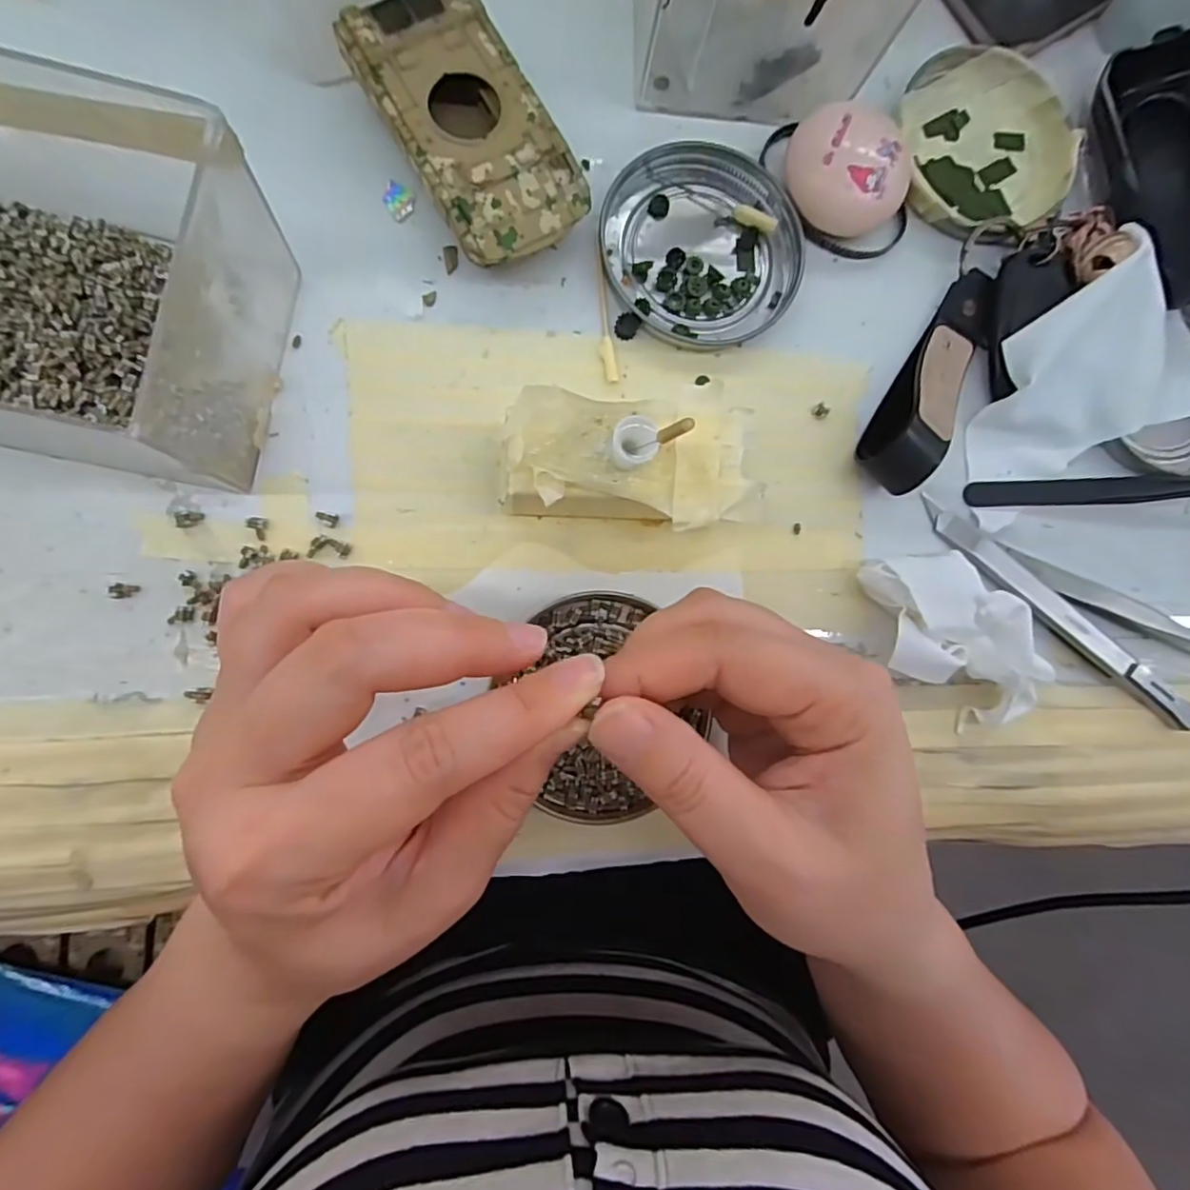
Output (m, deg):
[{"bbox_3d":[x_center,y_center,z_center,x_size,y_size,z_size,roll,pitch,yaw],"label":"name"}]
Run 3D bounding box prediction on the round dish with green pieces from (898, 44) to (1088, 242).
[{"bbox_3d":[0.166,-0.189,0.264,0.072,0.014,0.080,-4,87,-8],"label":"round dish with green pieces"}]

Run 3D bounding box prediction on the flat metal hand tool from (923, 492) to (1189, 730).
[{"bbox_3d":[0.185,0.006,0.249,0.131,0.013,0.013,40,82,-3],"label":"flat metal hand tool"}]

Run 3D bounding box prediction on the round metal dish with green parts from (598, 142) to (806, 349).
[{"bbox_3d":[0.042,-0.137,0.244,0.076,0.009,0.075,0,86,-7],"label":"round metal dish with green parts"}]

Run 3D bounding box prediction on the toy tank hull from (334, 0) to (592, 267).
[{"bbox_3d":[-0.044,-0.164,0.227,0.051,0.025,0.093,-32,91,-8],"label":"toy tank hull"}]

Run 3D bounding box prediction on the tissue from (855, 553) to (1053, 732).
[{"bbox_3d":[0.135,0.014,0.238,0.077,0.019,0.048,39,82,-3],"label":"tissue"}]

